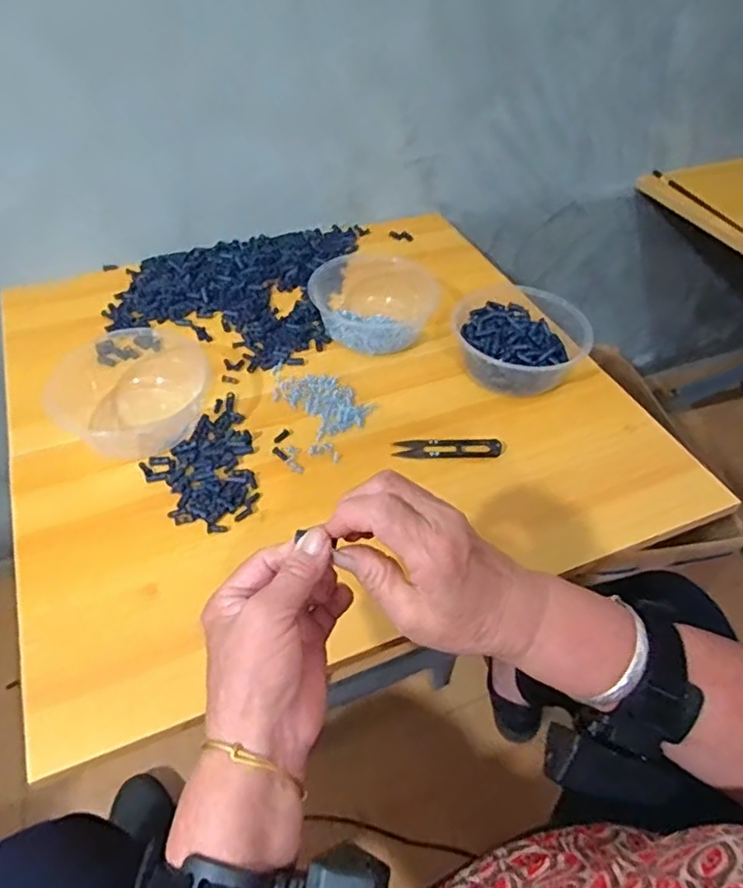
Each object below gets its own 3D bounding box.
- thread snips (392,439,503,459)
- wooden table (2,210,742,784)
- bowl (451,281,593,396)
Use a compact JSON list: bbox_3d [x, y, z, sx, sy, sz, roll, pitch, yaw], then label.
[{"bbox_3d":[0.072,0.003,0.592,0.100,0.009,0.024,1,46,-3],"label":"thread snips"},{"bbox_3d":[-0.065,0.094,0.798,0.579,0.497,0.571,-15,49,-17],"label":"wooden table"},{"bbox_3d":[0.163,-0.118,0.673,0.151,0.056,0.174,11,46,7],"label":"bowl"}]

